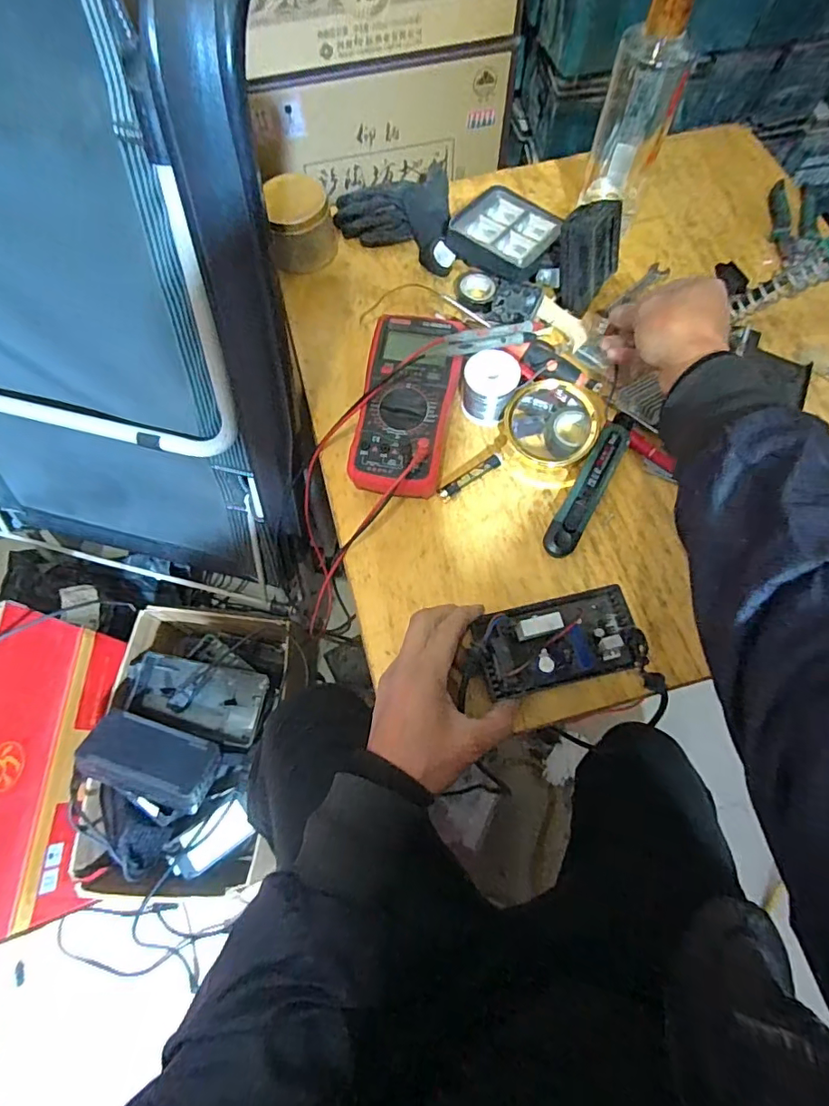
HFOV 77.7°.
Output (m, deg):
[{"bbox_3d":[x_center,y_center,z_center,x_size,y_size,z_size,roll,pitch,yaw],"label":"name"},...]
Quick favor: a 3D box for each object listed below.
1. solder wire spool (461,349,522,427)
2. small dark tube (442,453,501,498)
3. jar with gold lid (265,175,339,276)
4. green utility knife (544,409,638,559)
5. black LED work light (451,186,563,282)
[{"bbox_3d":[0.076,-0.165,0.519,0.051,0.058,0.045,12,69,6],"label":"solder wire spool"},{"bbox_3d":[0.056,-0.073,0.494,0.067,0.013,0.010,-33,71,-11],"label":"small dark tube"},{"bbox_3d":[-0.131,-0.379,0.594,0.076,0.068,0.074,-1,69,1],"label":"jar with gold lid"},{"bbox_3d":[0.170,-0.069,0.494,0.029,0.022,0.162,27,72,12],"label":"green utility knife"},{"bbox_3d":[0.103,-0.365,0.581,0.109,0.024,0.111,27,72,11],"label":"black LED work light"}]

